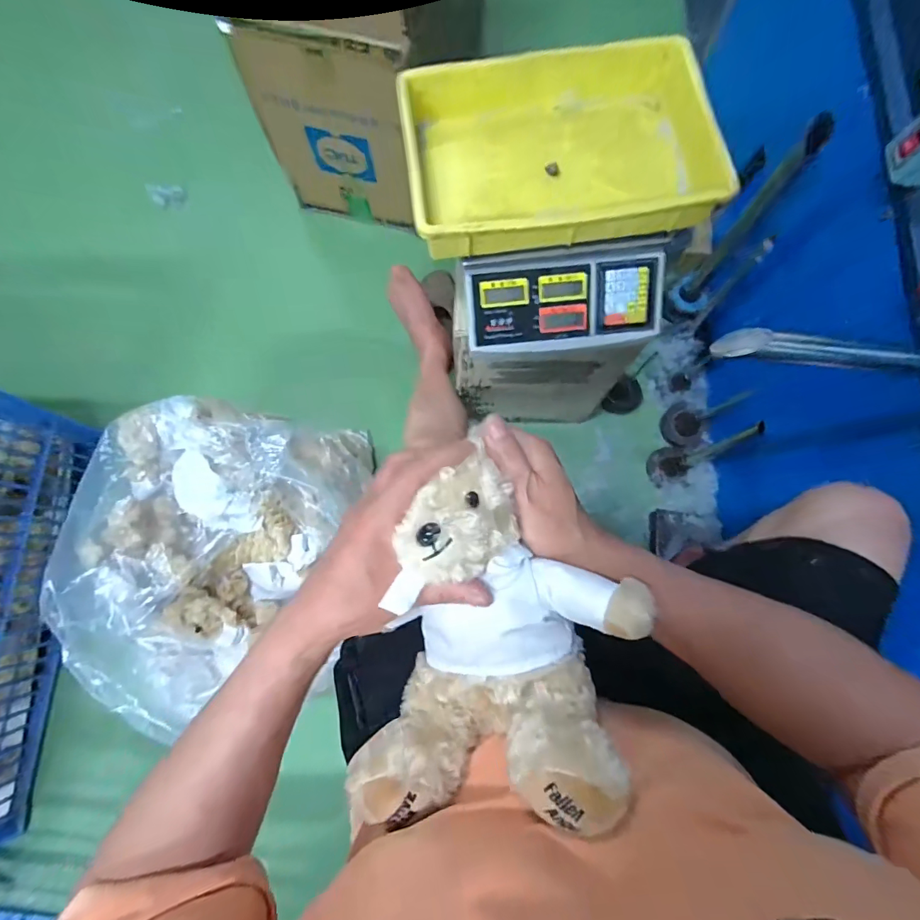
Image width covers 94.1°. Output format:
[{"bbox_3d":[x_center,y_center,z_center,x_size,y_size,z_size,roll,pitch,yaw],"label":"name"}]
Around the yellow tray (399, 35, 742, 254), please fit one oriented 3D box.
[{"bbox_3d":[0.113,-0.385,0.529,0.353,0.065,0.251,-7,77,-2],"label":"yellow tray"}]

